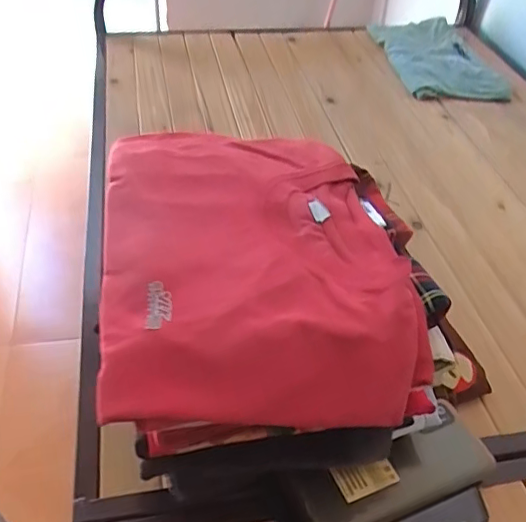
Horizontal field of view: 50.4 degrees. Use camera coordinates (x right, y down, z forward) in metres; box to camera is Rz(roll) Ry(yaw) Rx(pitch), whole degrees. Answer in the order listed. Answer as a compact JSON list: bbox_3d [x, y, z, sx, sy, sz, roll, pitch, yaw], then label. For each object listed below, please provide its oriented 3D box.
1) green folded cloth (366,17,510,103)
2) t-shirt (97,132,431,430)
[{"bbox_3d":[0.334,-0.411,1.101,0.179,0.025,0.341,-1,43,-8],"label":"green folded cloth"},{"bbox_3d":[-0.014,-0.023,0.468,0.222,0.041,0.339,-3,44,-10],"label":"t-shirt"}]

